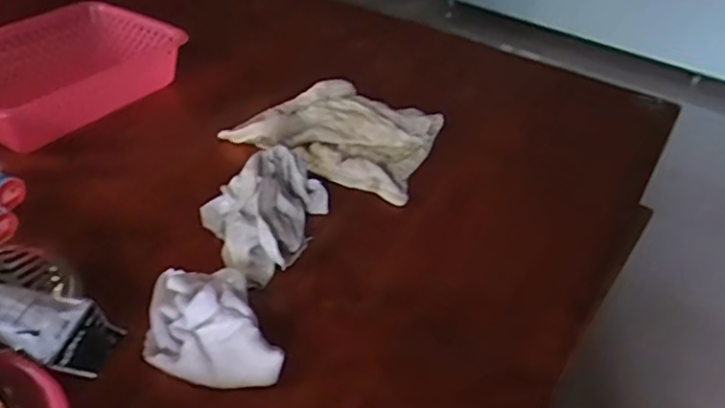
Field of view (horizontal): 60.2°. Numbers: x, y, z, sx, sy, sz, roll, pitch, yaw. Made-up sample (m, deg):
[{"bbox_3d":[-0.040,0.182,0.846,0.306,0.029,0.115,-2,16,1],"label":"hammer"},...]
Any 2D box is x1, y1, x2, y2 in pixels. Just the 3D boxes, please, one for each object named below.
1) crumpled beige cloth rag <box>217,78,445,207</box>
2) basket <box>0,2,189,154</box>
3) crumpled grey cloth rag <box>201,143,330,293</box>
[{"bbox_3d":[-0.029,-0.101,0.832,0.240,0.025,0.189,17,39,15],"label":"crumpled beige cloth rag"},{"bbox_3d":[-0.408,-0.176,0.836,0.186,0.081,0.284,22,41,21],"label":"basket"},{"bbox_3d":[-0.111,0.003,0.661,0.124,0.061,0.151,19,40,18],"label":"crumpled grey cloth rag"}]

